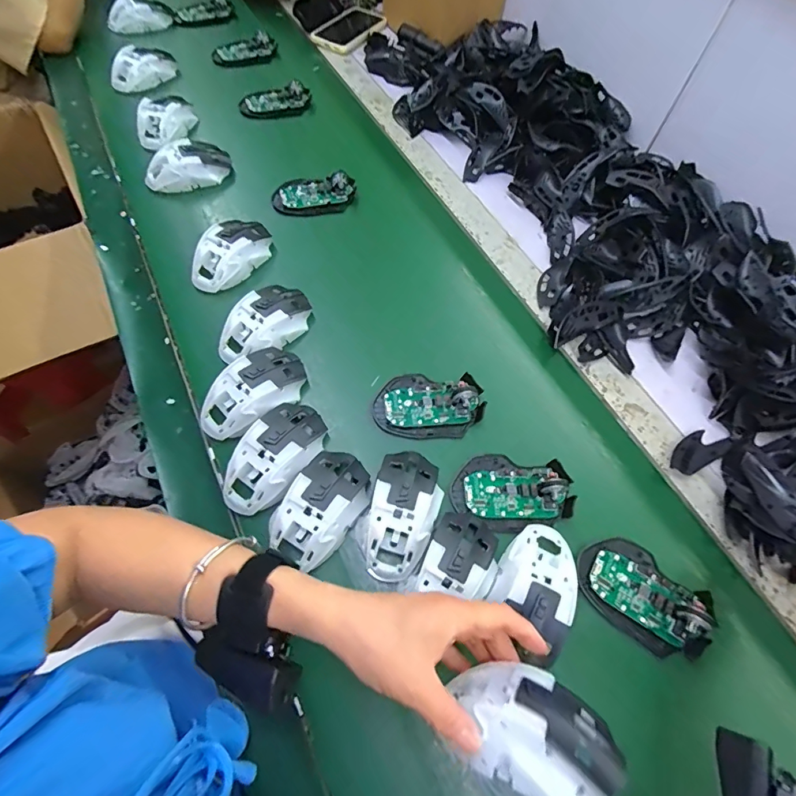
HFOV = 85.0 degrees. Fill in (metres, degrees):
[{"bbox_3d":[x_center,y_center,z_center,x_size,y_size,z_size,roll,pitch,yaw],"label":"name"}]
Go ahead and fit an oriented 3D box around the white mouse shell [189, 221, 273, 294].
[{"bbox_3d":[-0.210,-0.182,0.554,0.064,0.045,0.116,22,62,9],"label":"white mouse shell"}]

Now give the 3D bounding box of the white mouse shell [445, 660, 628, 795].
[{"bbox_3d":[0.082,0.200,0.263,0.092,0.042,0.061,20,62,9],"label":"white mouse shell"}]

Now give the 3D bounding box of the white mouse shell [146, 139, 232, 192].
[{"bbox_3d":[-0.309,-0.340,0.634,0.122,0.039,0.073,-23,65,-15],"label":"white mouse shell"}]

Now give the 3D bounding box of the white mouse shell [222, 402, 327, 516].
[{"bbox_3d":[-0.119,0.058,0.423,0.066,0.039,0.118,27,63,11],"label":"white mouse shell"}]

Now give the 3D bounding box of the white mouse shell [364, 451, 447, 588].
[{"bbox_3d":[0.004,0.104,0.399,0.064,0.034,0.119,17,62,6],"label":"white mouse shell"}]

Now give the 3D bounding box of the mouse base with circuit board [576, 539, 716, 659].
[{"bbox_3d":[0.222,0.173,0.385,0.113,0.024,0.073,41,67,19],"label":"mouse base with circuit board"}]

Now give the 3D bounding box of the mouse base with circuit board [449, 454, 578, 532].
[{"bbox_3d":[0.112,0.089,0.425,0.116,0.019,0.073,-1,61,-3],"label":"mouse base with circuit board"}]

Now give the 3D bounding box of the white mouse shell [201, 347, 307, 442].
[{"bbox_3d":[-0.151,-0.006,0.455,0.073,0.035,0.119,34,64,14],"label":"white mouse shell"}]

